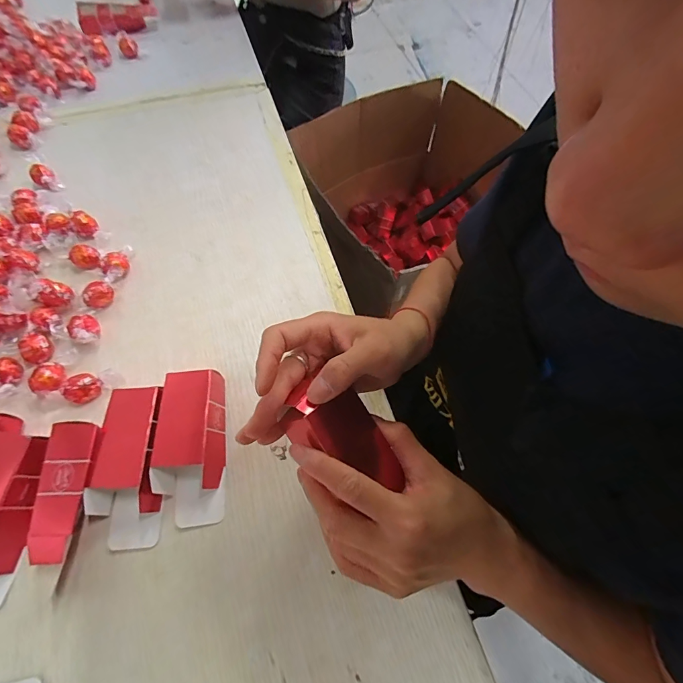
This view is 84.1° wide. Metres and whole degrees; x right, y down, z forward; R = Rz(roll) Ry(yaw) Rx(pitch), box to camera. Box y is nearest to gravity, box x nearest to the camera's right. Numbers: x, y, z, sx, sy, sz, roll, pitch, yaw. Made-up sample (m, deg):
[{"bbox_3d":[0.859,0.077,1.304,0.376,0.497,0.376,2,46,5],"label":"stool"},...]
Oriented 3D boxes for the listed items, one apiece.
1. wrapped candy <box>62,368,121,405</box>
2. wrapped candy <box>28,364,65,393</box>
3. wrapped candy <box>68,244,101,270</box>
[{"bbox_3d":[-0.252,0.042,0.382,0.049,0.025,0.022,-32,69,-17],"label":"wrapped candy"},{"bbox_3d":[-0.293,0.038,0.381,0.023,0.023,0.032,20,64,8],"label":"wrapped candy"},{"bbox_3d":[-0.306,-0.100,0.453,0.026,0.022,0.029,40,69,17],"label":"wrapped candy"}]

